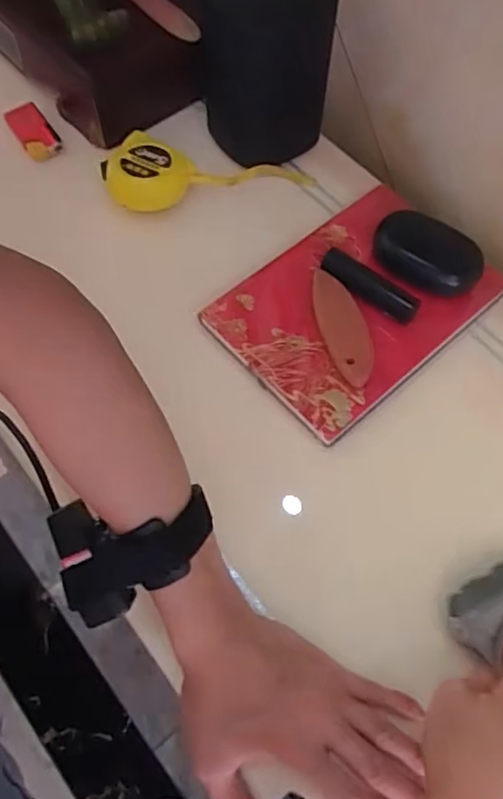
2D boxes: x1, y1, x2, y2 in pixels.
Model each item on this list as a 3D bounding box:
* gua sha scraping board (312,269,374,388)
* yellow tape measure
[{"bbox_3d":[0.070,-0.056,0.477,0.035,0.009,0.101,-8,63,-7],"label":"gua sha scraping board"},{"bbox_3d":[-0.042,-0.212,0.558,0.175,0.036,0.080,-17,64,-11],"label":"yellow tape measure"}]

